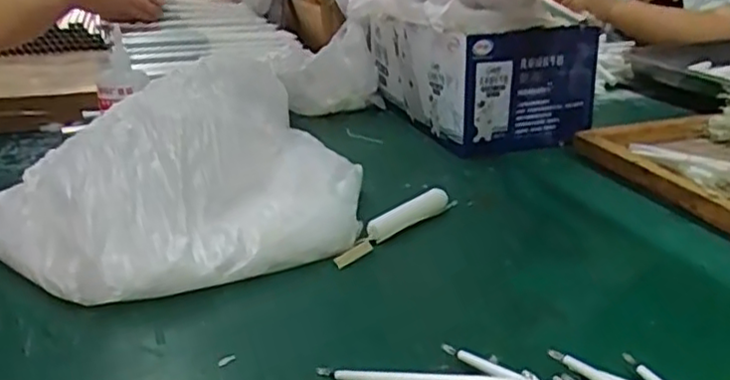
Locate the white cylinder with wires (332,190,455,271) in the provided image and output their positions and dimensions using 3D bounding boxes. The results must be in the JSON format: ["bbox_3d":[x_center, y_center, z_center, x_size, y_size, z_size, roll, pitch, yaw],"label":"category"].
[{"bbox_3d":[0.023,0.029,0.555,0.020,0.023,0.141,18,28,38],"label":"white cylinder with wires"}]

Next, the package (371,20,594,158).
[{"bbox_3d":[0.128,-0.144,0.837,0.174,0.127,0.257,-8,23,-18],"label":"package"}]

